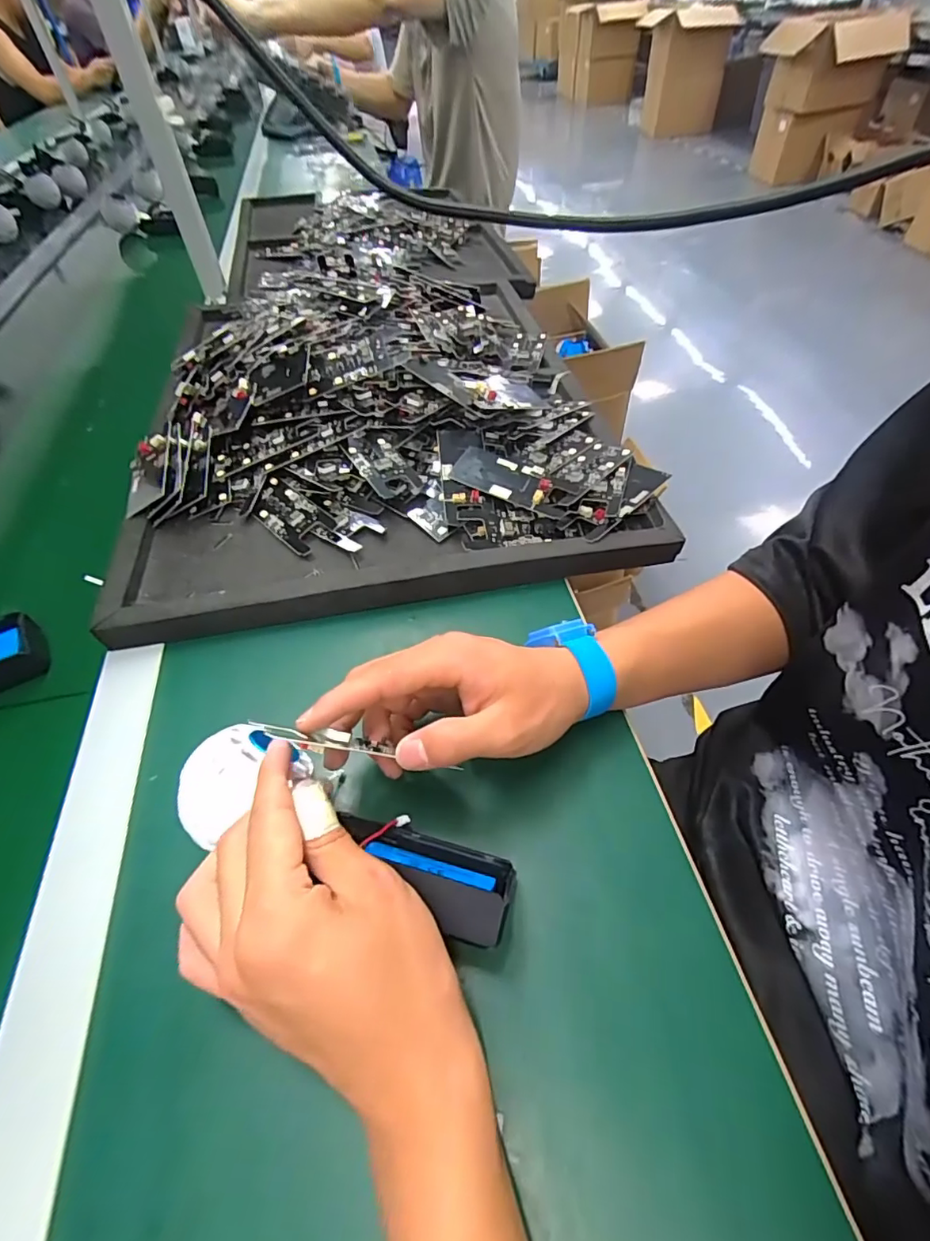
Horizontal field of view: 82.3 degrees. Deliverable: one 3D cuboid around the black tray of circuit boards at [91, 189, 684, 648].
[{"bbox_3d":[-0.102,-0.280,0.541,0.418,0.090,0.613,-10,51,-5],"label":"black tray of circuit boards"}]

